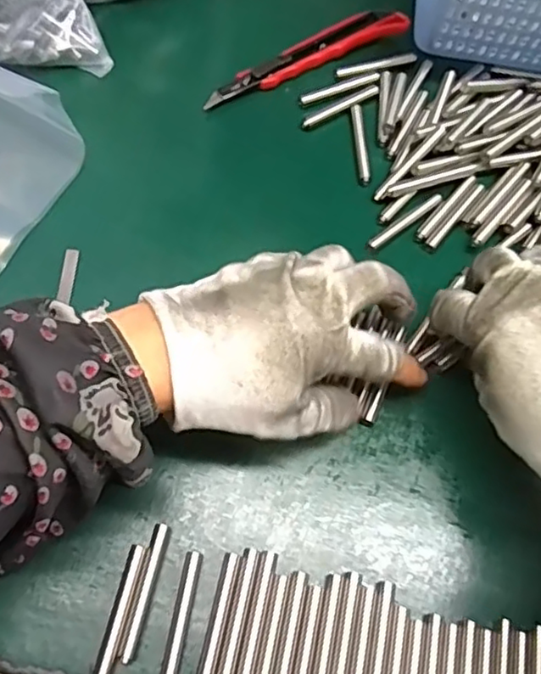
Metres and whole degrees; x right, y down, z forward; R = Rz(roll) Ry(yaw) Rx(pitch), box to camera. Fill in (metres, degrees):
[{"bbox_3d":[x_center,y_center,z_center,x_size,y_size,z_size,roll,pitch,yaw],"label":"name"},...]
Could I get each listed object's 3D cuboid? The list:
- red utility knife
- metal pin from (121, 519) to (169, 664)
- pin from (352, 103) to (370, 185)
[{"bbox_3d":[0.022,-0.187,0.415,0.148,0.009,0.025,-27,71,-14],"label":"red utility knife"},{"bbox_3d":[-0.057,0.114,0.285,0.006,0.006,0.058,13,67,4],"label":"metal pin"},{"bbox_3d":[0.057,-0.122,0.393,0.007,0.005,0.060,0,67,-2],"label":"pin"}]

